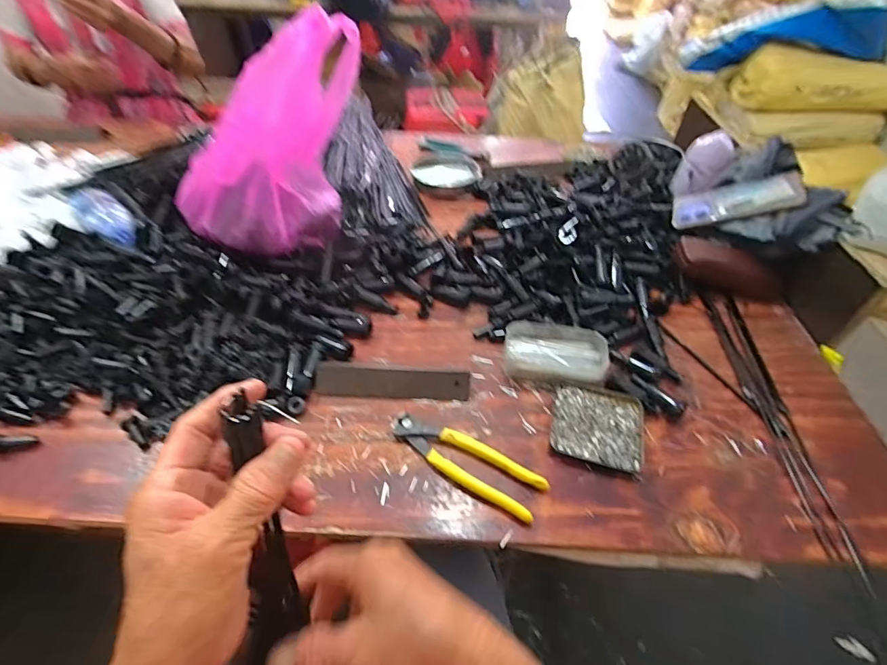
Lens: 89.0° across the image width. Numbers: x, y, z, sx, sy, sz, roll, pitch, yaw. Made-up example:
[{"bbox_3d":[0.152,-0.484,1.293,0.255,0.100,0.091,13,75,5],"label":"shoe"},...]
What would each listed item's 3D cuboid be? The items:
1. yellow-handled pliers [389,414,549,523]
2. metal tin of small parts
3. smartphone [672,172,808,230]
[{"bbox_3d":[0.022,0.131,0.463,0.165,0.011,0.048,24,49,21],"label":"yellow-handled pliers"},{"bbox_3d":[0.172,0.103,0.502,0.096,0.011,0.092,12,46,10],"label":"metal tin of small parts"},{"bbox_3d":[0.436,-0.200,0.679,0.165,0.015,0.086,-5,50,41],"label":"smartphone"}]

